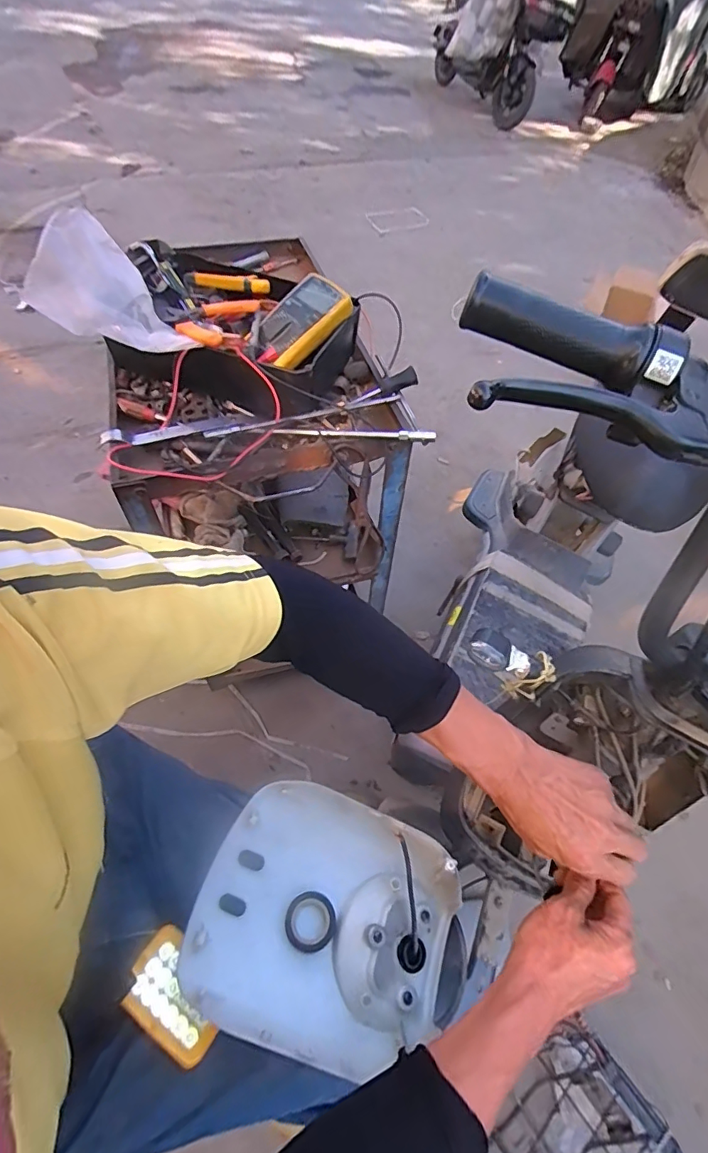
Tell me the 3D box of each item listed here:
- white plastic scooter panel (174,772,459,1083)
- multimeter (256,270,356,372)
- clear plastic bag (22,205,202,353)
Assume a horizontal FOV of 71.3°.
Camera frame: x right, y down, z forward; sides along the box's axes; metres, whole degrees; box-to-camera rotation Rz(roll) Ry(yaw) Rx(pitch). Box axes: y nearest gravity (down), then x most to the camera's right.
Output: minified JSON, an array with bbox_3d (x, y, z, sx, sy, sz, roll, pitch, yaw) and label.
[{"bbox_3d":[-0.032,0.348,0.512,0.253,0.068,0.218,24,57,10],"label":"white plastic scooter panel"},{"bbox_3d":[-0.077,-0.360,0.710,0.095,0.049,0.161,36,84,12],"label":"multimeter"},{"bbox_3d":[-0.332,-0.367,0.643,0.141,0.103,0.197,-34,66,-25],"label":"clear plastic bag"}]

